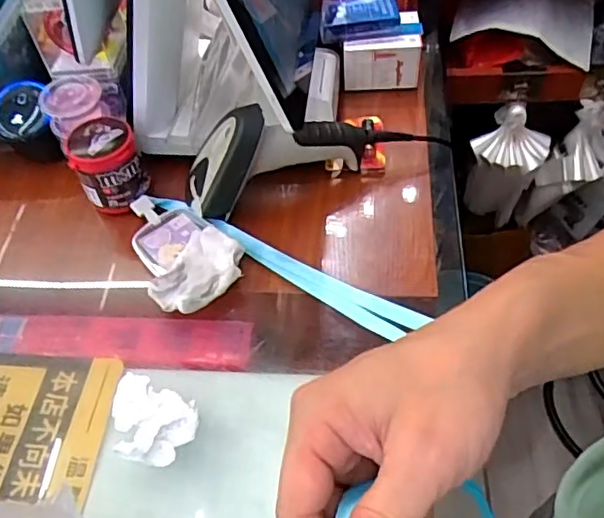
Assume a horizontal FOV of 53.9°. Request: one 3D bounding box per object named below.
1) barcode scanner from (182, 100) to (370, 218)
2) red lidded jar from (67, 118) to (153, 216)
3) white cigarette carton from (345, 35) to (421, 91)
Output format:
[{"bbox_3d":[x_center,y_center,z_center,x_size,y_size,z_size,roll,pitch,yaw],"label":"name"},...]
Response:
[{"bbox_3d":[-0.022,-0.112,0.578,0.198,0.097,0.062,-18,53,-9],"label":"barcode scanner"},{"bbox_3d":[-0.194,-0.094,0.594,0.065,0.074,0.064,-2,52,3],"label":"red lidded jar"},{"bbox_3d":[0.095,-0.232,0.703,0.088,0.062,0.016,-2,52,3],"label":"white cigarette carton"}]

